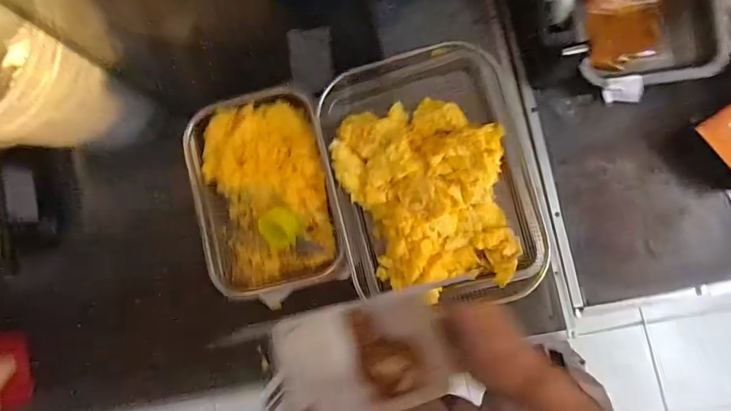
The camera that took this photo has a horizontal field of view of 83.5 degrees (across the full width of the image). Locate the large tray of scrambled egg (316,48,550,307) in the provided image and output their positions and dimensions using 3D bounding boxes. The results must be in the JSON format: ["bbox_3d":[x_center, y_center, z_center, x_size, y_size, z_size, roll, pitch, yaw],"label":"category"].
[{"bbox_3d":[0.094,-0.040,0.610,0.282,0.070,0.386,-15,86,6],"label":"large tray of scrambled egg"}]

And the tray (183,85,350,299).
[{"bbox_3d":[-0.160,-0.017,0.644,0.219,0.063,0.304,-14,86,6],"label":"tray"}]

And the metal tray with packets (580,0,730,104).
[{"bbox_3d":[0.404,-0.297,0.592,0.203,0.056,0.274,-9,86,6],"label":"metal tray with packets"}]

